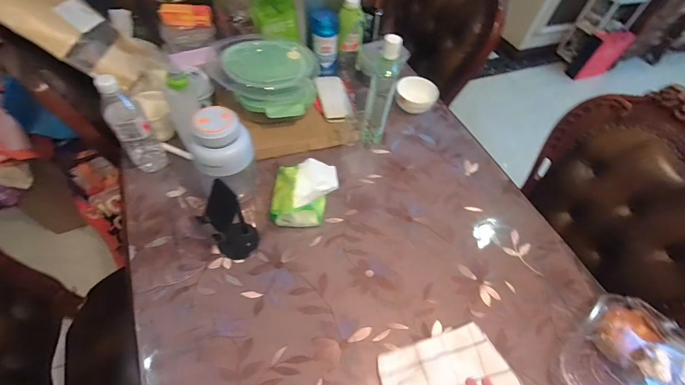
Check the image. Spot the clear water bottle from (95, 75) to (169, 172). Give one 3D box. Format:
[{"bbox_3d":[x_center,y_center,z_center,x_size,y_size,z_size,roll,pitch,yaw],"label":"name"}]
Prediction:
[{"bbox_3d":[-0.422,-0.126,0.660,0.066,0.225,0.053,-32,63,-24],"label":"clear water bottle"}]

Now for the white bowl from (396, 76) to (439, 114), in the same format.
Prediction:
[{"bbox_3d":[0.206,-0.273,0.905,0.114,0.057,0.104,15,55,7],"label":"white bowl"}]

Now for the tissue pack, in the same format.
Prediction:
[{"bbox_3d":[-0.078,0.002,0.688,0.135,0.086,0.131,1,54,-3],"label":"tissue pack"}]

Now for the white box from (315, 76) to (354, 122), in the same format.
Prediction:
[{"bbox_3d":[-0.021,-0.255,0.881,0.083,0.026,0.163,-10,56,-11],"label":"white box"}]

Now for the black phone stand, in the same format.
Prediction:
[{"bbox_3d":[-0.198,0.053,0.580,0.070,0.174,0.078,38,60,21],"label":"black phone stand"}]

